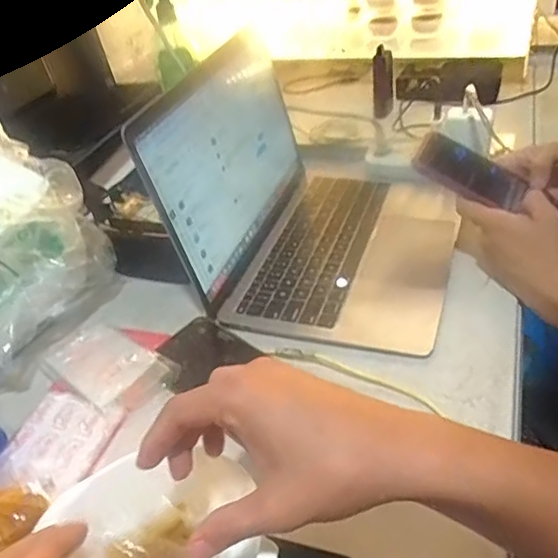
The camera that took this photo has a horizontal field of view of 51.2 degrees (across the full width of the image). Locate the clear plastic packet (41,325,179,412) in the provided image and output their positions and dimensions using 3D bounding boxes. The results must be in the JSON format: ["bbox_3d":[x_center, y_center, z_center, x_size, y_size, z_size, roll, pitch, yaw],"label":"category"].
[{"bbox_3d":[-0.160,0.082,0.547,0.133,0.021,0.074,19,48,37],"label":"clear plastic packet"}]

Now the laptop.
[{"bbox_3d":[0.051,-0.112,0.595,0.261,0.184,0.290,8,42,20],"label":"laptop"}]

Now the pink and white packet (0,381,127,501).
[{"bbox_3d":[-0.188,0.136,0.485,0.081,0.016,0.106,10,43,22],"label":"pink and white packet"}]

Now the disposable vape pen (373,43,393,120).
[{"bbox_3d":[0.152,-0.289,0.855,0.029,0.096,0.021,-4,39,6],"label":"disposable vape pen"}]

